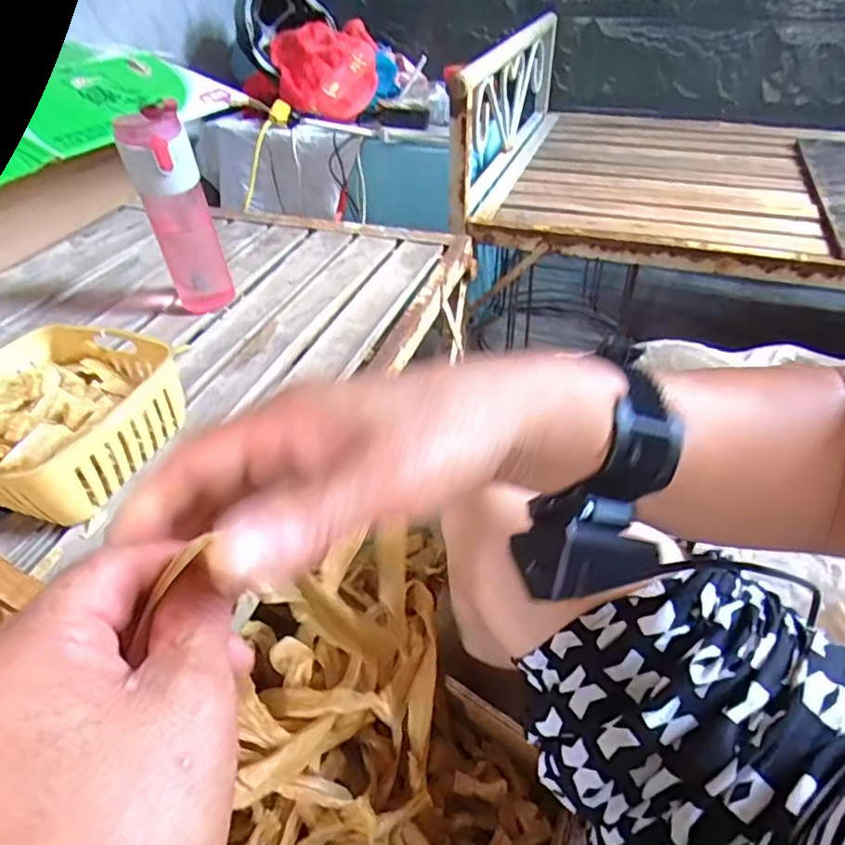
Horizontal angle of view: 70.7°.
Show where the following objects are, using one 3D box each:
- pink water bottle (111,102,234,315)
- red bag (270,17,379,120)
[{"bbox_3d":[-0.278,-0.232,0.684,0.072,0.217,0.064,-17,43,-20],"label":"pink water bottle"},{"bbox_3d":[-0.213,-0.782,1.319,0.215,0.140,0.210,-9,41,-11],"label":"red bag"}]

